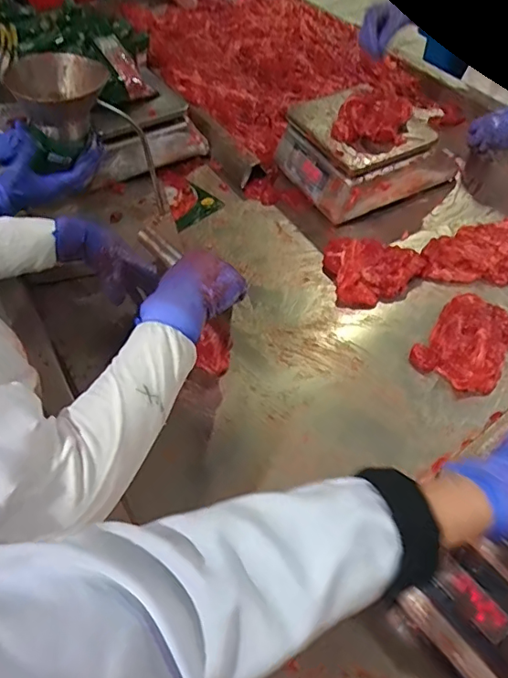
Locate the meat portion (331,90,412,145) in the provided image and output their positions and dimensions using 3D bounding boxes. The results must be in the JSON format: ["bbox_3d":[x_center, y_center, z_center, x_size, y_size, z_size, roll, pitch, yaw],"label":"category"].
[{"bbox_3d":[0.204,-0.380,0.903,0.129,0.042,0.096,10,53,12],"label":"meat portion"}]

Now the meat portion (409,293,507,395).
[{"bbox_3d":[0.305,0.001,0.739,0.113,0.043,0.141,32,60,26],"label":"meat portion"}]

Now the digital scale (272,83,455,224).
[{"bbox_3d":[0.204,-0.353,0.974,0.267,0.113,0.229,-23,53,-14],"label":"digital scale"}]

